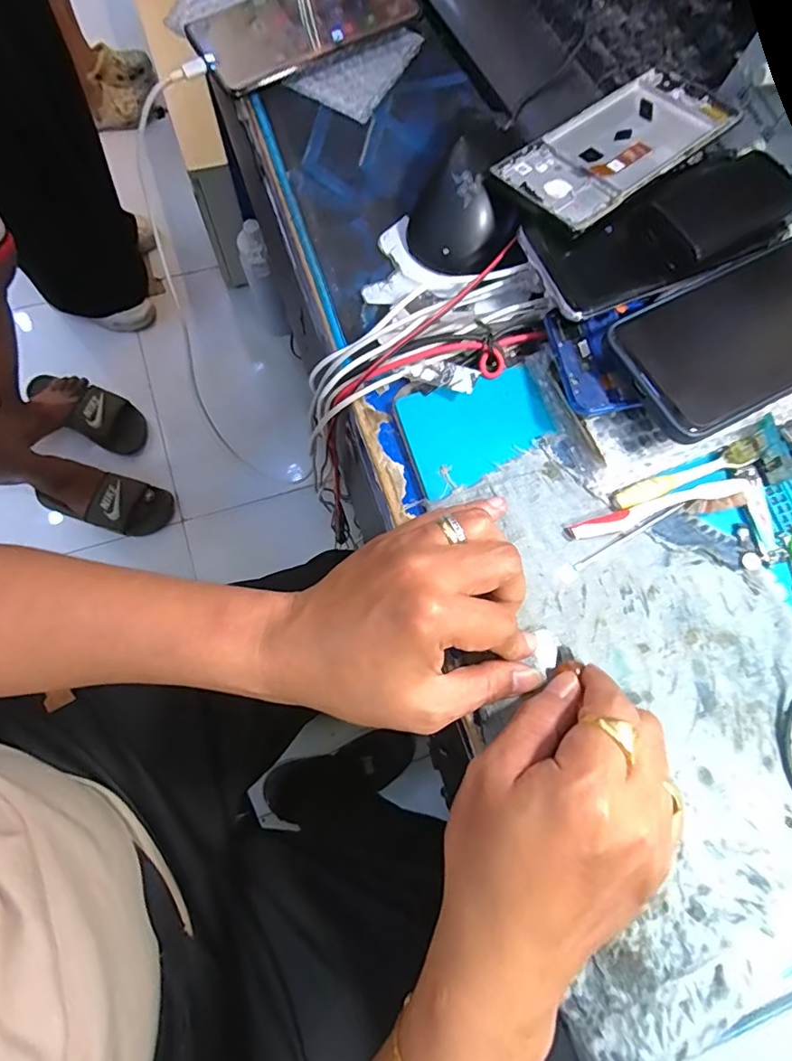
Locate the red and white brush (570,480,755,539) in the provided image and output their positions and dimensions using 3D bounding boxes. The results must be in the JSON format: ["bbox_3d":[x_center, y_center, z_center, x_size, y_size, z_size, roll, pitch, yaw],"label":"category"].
[{"bbox_3d":[0.155,-0.012,0.300,0.111,0.007,0.017,-14,77,-3],"label":"red and white brush"}]

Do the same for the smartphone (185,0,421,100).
[{"bbox_3d":[-0.067,-0.379,0.378,0.166,0.014,0.077,-29,78,-7],"label":"smartphone"}]

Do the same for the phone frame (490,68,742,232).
[{"bbox_3d":[0.143,-0.245,0.326,0.157,0.005,0.074,-38,72,-14],"label":"phone frame"}]

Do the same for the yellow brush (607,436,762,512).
[{"bbox_3d":[0.173,-0.034,0.302,0.093,0.007,0.014,-20,78,-5],"label":"yellow brush"}]

